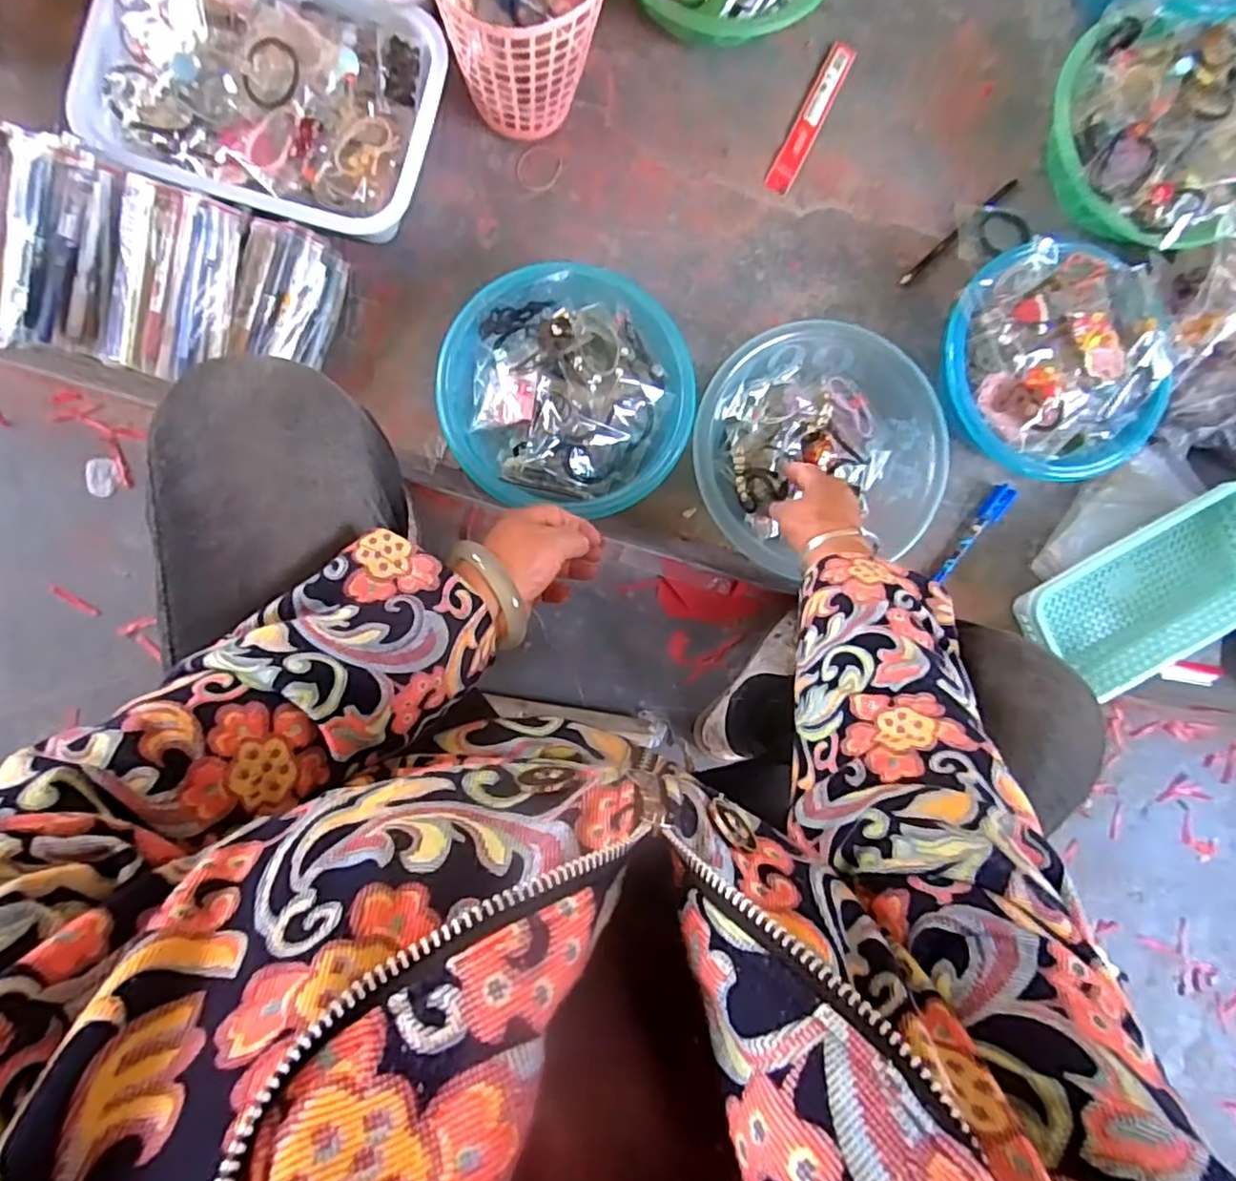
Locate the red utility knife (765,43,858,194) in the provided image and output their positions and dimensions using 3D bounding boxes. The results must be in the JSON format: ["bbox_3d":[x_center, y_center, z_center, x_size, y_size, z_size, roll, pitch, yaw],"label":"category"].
[{"bbox_3d":[0.203,-0.497,0.682,0.025,0.005,0.176,27,86,-4],"label":"red utility knife"}]

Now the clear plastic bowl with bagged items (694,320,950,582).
[{"bbox_3d":[0.189,-0.138,0.635,0.233,0.059,0.223,0,88,-5],"label":"clear plastic bowl with bagged items"}]

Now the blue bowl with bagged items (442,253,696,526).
[{"bbox_3d":[-0.046,-0.179,0.612,0.217,0.081,0.207,0,88,-5],"label":"blue bowl with bagged items"}]

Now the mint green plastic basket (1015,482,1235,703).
[{"bbox_3d":[0.557,0.007,0.680,0.272,0.053,0.136,-28,91,-6],"label":"mint green plastic basket"}]

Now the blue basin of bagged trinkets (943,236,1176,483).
[{"bbox_3d":[0.426,-0.229,0.660,0.225,0.086,0.213,0,88,-5],"label":"blue basin of bagged trinkets"}]

